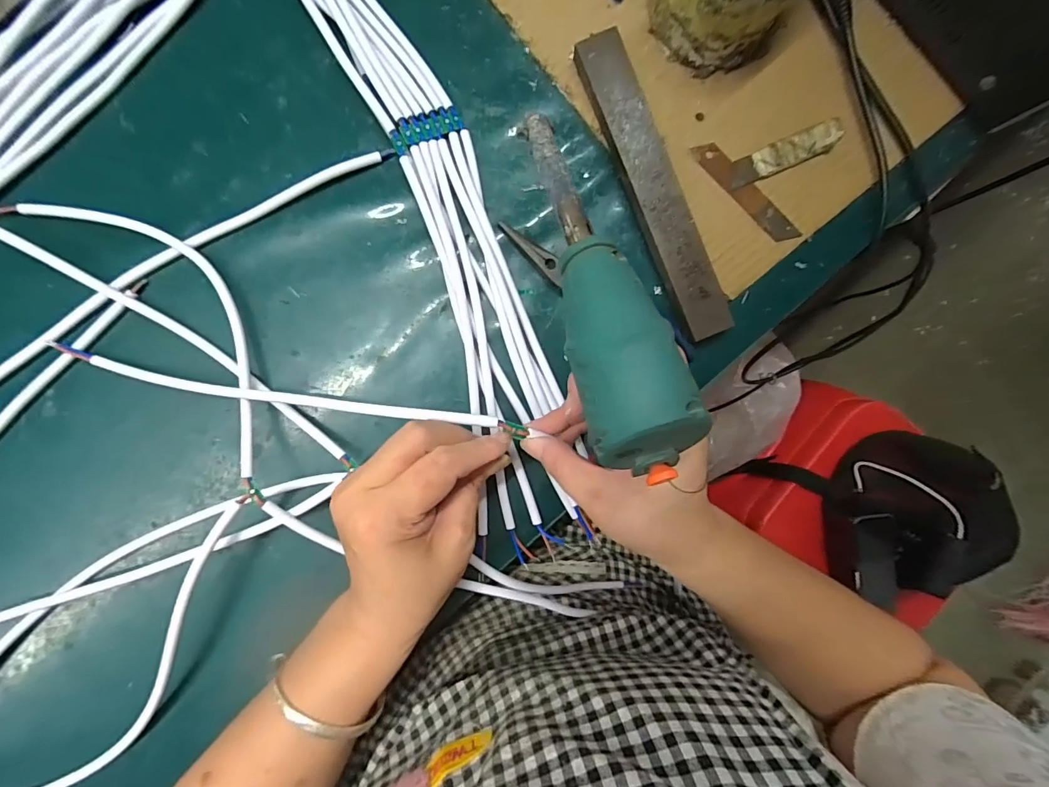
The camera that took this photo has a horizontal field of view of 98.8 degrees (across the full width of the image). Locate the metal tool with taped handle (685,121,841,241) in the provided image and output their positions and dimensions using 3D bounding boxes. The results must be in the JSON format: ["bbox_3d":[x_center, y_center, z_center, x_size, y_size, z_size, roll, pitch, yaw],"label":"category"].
[{"bbox_3d":[0.176,-0.145,0.312,0.100,0.004,0.074,-11,90,-3],"label":"metal tool with taped handle"}]

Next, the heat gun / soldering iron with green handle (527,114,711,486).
[{"bbox_3d":[0.029,-0.051,0.189,0.038,0.035,0.167,-13,70,-3],"label":"heat gun / soldering iron with green handle"}]

